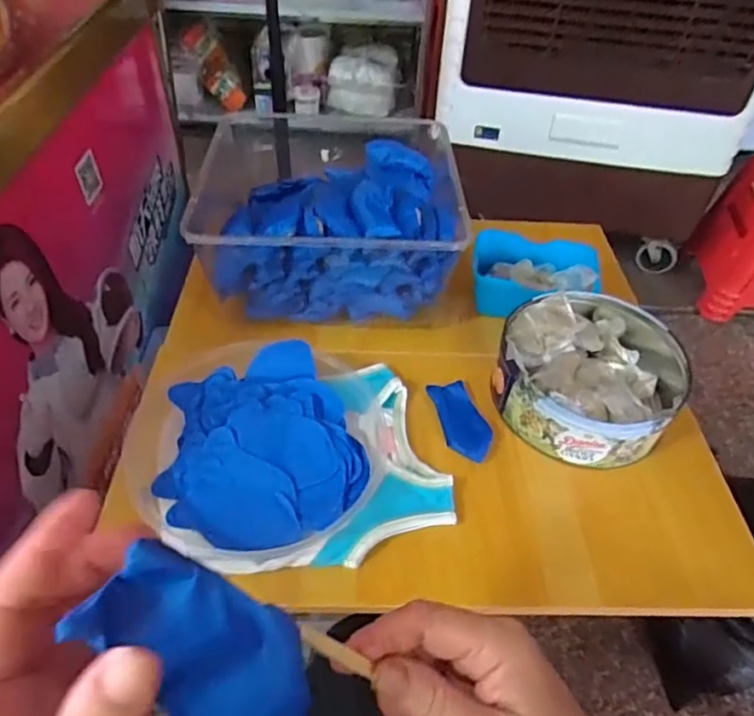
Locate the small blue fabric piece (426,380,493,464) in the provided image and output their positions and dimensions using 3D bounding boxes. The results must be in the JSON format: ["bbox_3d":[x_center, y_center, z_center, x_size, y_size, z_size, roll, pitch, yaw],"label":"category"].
[{"bbox_3d":[0.090,0.065,0.617,0.048,0.006,0.102,-7,48,-11],"label":"small blue fabric piece"}]

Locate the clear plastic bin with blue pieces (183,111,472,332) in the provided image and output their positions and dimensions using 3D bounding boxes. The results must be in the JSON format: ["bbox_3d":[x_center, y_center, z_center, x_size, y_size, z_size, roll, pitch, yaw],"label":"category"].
[{"bbox_3d":[-0.052,-0.164,0.734,0.282,0.163,0.246,1,47,-3],"label":"clear plastic bin with blue pieces"}]

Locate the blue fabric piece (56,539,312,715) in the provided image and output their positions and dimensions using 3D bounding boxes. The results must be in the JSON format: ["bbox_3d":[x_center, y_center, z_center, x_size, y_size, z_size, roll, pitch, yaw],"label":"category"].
[{"bbox_3d":[-0.061,0.107,0.212,0.049,0.092,0.010,-43,17,-17],"label":"blue fabric piece"}]

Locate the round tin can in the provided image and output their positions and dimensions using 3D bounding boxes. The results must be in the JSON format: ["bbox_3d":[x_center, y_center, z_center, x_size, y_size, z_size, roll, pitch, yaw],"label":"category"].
[{"bbox_3d":[0.229,0.012,0.631,0.180,0.076,0.204,29,51,21],"label":"round tin can"}]

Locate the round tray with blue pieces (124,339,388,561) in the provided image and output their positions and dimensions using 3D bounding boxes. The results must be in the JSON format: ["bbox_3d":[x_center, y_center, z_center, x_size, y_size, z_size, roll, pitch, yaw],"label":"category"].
[{"bbox_3d":[-0.117,0.075,0.564,0.231,0.041,0.225,2,47,-2],"label":"round tray with blue pieces"}]

